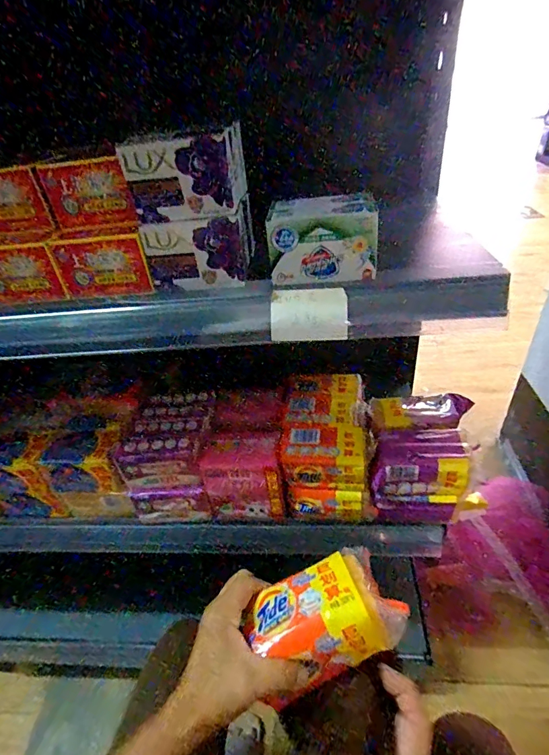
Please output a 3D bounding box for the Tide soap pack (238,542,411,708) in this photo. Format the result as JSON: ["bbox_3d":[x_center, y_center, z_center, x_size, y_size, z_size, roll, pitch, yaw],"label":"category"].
[{"bbox_3d":[0.042,0.202,0.347,0.119,0.056,0.076,-21,39,-18],"label":"Tide soap pack"}]

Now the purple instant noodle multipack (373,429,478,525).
[{"bbox_3d":[0.194,0.131,0.562,0.123,0.116,0.083,0,38,9],"label":"purple instant noodle multipack"}]

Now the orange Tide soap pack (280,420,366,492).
[{"bbox_3d":[0.068,0.104,0.569,0.110,0.056,0.081,0,38,10],"label":"orange Tide soap pack"}]

